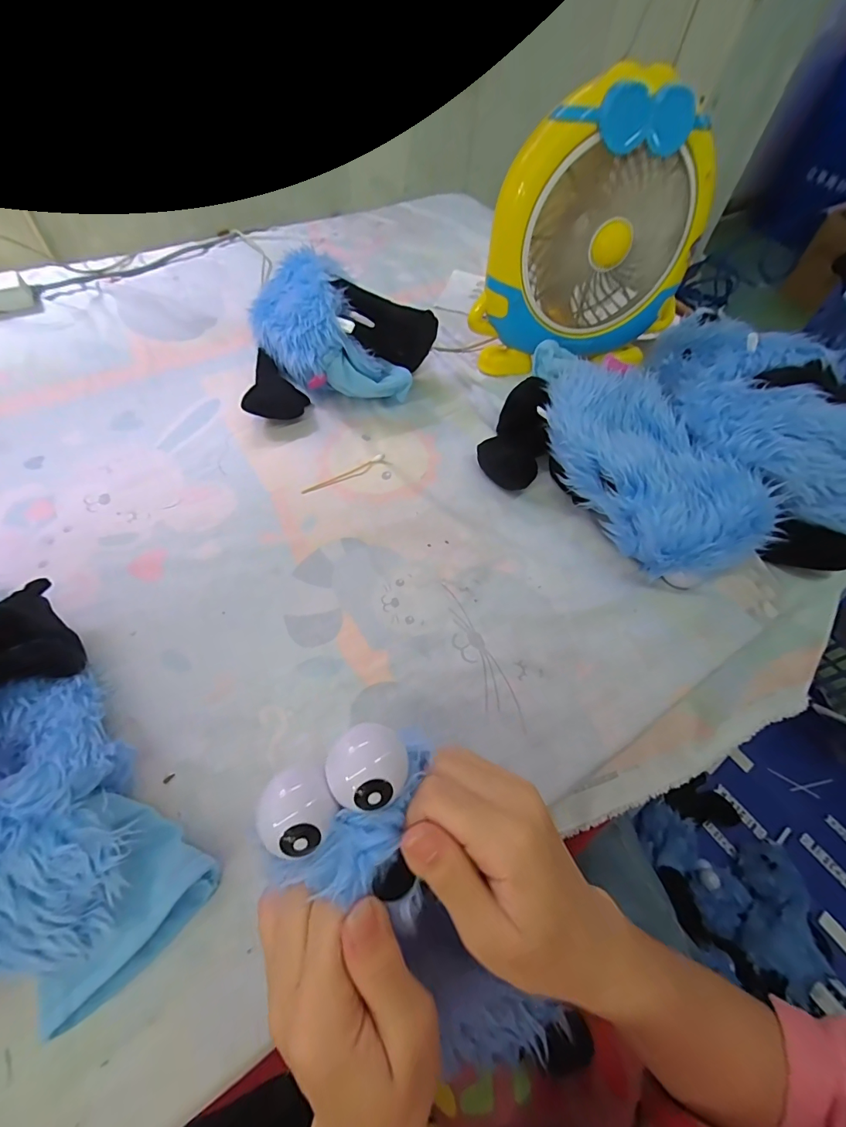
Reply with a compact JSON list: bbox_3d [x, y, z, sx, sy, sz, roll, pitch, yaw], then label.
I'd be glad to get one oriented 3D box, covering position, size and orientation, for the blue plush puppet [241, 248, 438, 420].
[{"bbox_3d":[-0.104,-0.275,0.513,0.219,0.106,0.191,-12,58,-11],"label":"blue plush puppet"}]

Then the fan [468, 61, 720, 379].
[{"bbox_3d":[0.187,-0.353,0.489,0.244,0.245,0.101,-15,58,-13],"label":"fan"}]

